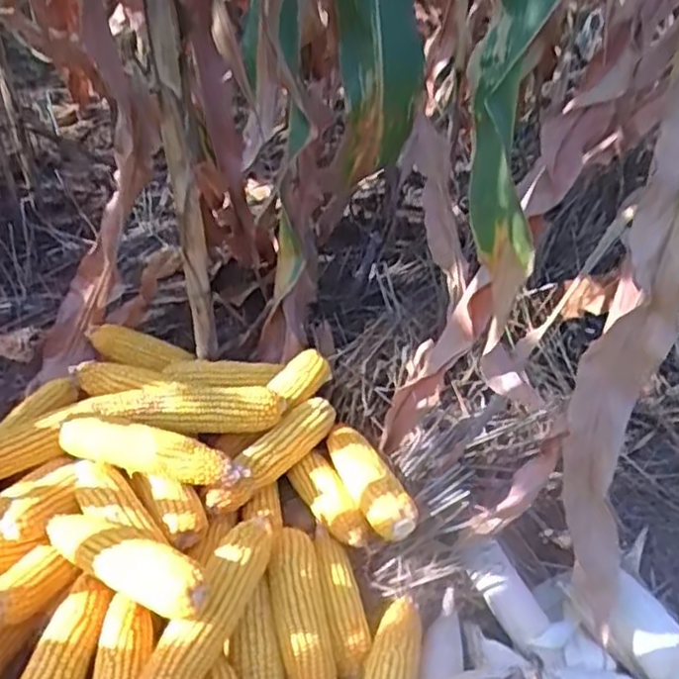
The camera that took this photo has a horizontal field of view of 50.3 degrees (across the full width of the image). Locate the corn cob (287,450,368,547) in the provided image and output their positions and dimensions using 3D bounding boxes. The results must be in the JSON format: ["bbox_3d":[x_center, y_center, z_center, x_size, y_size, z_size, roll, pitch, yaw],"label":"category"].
[{"bbox_3d":[-0.014,0.201,0.928,0.048,0.045,0.157,-18,36,-25],"label":"corn cob"}]

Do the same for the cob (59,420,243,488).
[{"bbox_3d":[-0.231,0.137,0.881,0.218,0.056,0.046,6,33,12],"label":"cob"}]

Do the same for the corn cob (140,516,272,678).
[{"bbox_3d":[-0.136,0.282,0.749,0.051,0.046,0.258,9,33,16],"label":"corn cob"}]

